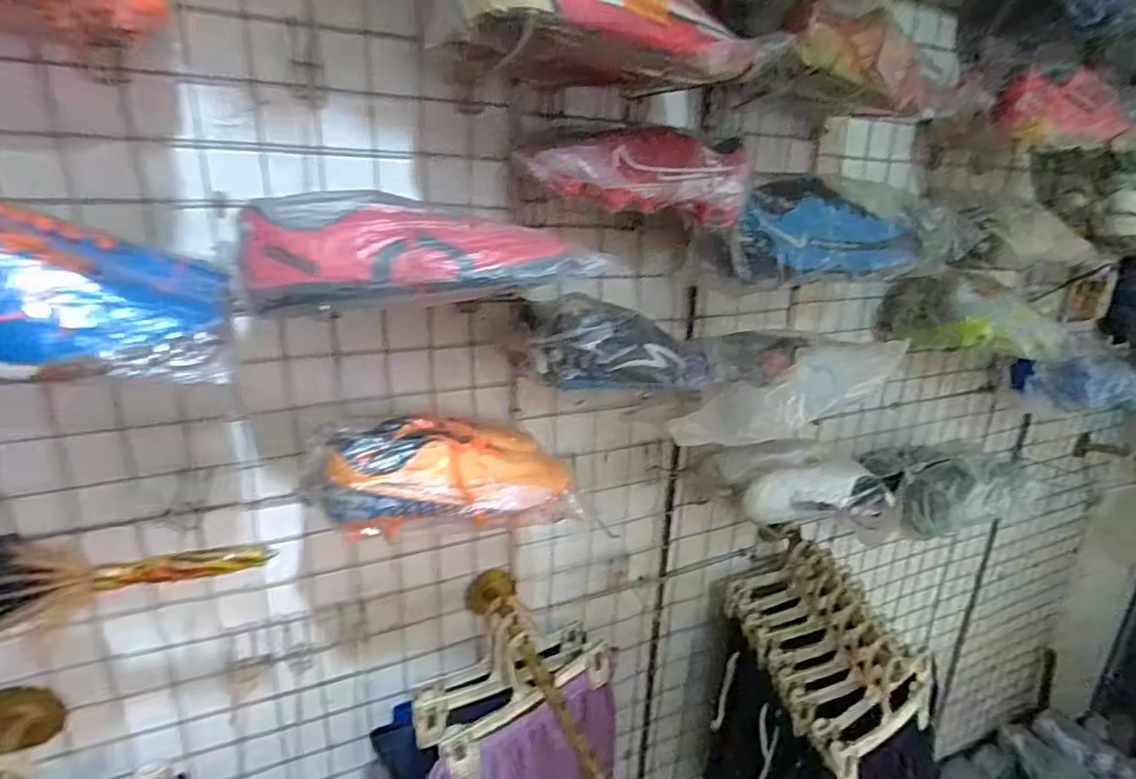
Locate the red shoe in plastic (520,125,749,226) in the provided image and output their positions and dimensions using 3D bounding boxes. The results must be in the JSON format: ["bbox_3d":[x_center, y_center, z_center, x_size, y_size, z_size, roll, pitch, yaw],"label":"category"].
[{"bbox_3d":[0.073,-0.208,0.584,0.223,0.078,0.086,-12,23,-38],"label":"red shoe in plastic"}]

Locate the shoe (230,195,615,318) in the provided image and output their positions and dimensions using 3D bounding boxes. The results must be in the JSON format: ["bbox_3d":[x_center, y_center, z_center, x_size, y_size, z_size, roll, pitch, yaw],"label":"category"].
[{"bbox_3d":[-0.114,-0.110,0.491,0.280,0.080,0.075,-2,19,-15],"label":"shoe"}]

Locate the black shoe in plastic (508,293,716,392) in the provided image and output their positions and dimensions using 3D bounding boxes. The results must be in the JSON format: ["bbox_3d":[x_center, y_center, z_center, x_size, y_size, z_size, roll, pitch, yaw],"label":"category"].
[{"bbox_3d":[0.046,-0.050,0.638,0.206,0.078,0.088,0,19,-10],"label":"black shoe in plastic"}]

